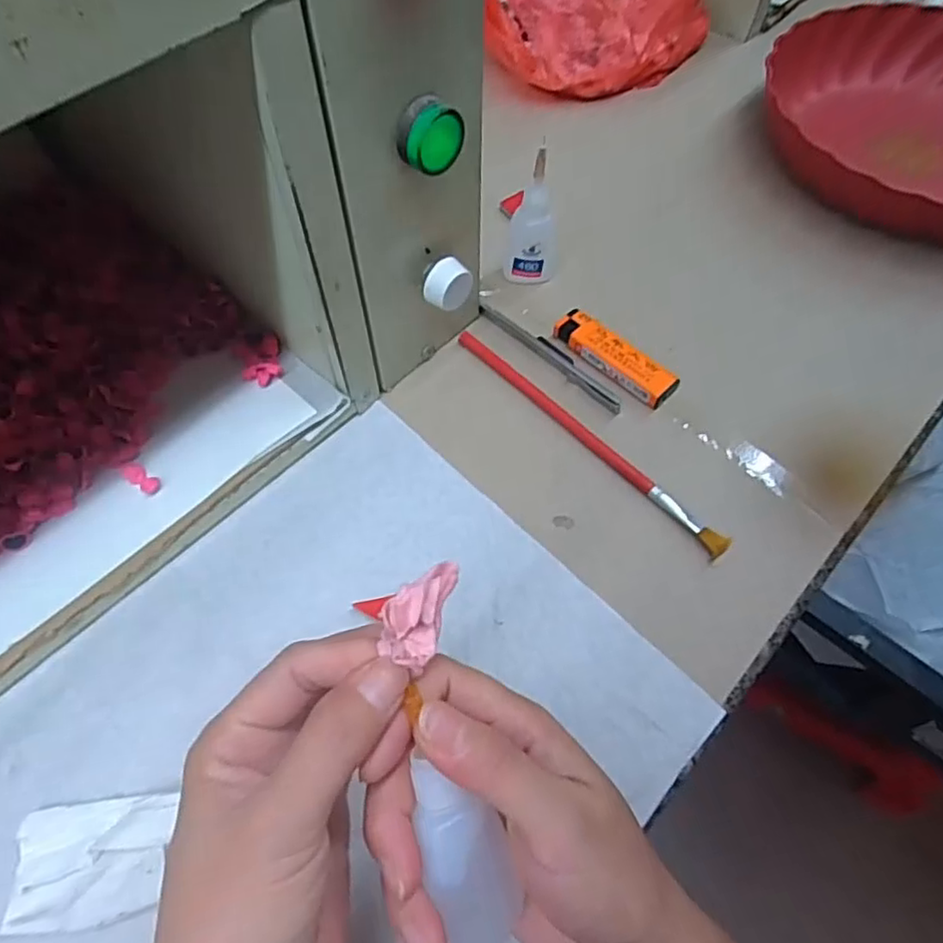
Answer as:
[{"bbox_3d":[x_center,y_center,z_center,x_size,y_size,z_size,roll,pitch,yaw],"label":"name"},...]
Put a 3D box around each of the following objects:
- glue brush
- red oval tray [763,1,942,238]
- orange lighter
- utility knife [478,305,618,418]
[{"bbox_3d":[0.063,-0.023,0.372,0.012,0.008,0.195,-38,63,-18],"label":"glue brush"},{"bbox_3d":[0.330,-0.251,0.479,0.239,0.052,0.240,-29,61,-13],"label":"red oval tray"},{"bbox_3d":[0.085,-0.070,0.396,0.079,0.014,0.021,39,69,24],"label":"orange lighter"},{"bbox_3d":[0.049,-0.072,0.404,0.108,0.015,0.010,39,69,24],"label":"utility knife"}]

